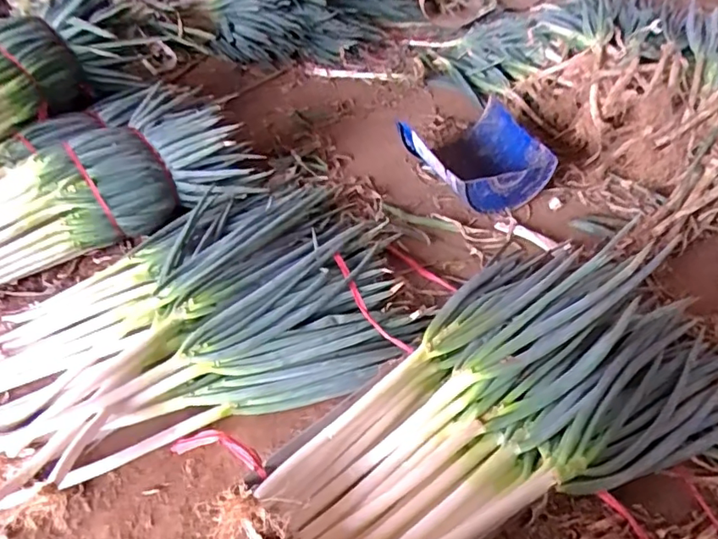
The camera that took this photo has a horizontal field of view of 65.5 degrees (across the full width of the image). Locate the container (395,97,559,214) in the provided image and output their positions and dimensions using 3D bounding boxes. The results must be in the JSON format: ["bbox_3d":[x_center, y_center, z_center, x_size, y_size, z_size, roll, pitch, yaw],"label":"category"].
[{"bbox_3d":[0.332,-0.319,1.572,0.345,0.133,0.404,-19,43,-19],"label":"container"}]

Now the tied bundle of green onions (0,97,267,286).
[{"bbox_3d":[-0.705,-0.199,1.368,0.822,0.196,0.298,-21,43,-21],"label":"tied bundle of green onions"}]

